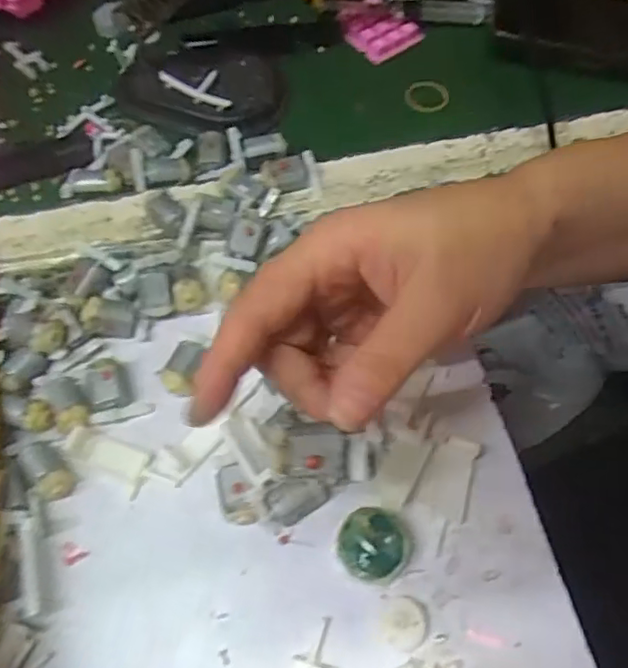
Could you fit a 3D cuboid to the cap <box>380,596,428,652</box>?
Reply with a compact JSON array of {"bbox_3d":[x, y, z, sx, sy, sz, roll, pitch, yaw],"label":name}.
[{"bbox_3d":[0.041,0.132,0.275,0.020,0.007,0.022,0,62,0],"label":"cap"}]

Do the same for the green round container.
[{"bbox_3d":[0.029,0.100,0.286,0.036,0.016,0.032,-39,69,-19],"label":"green round container"}]

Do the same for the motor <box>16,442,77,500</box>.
[{"bbox_3d":[-0.135,0.069,0.303,0.017,0.016,0.030,-39,69,-19],"label":"motor"}]

